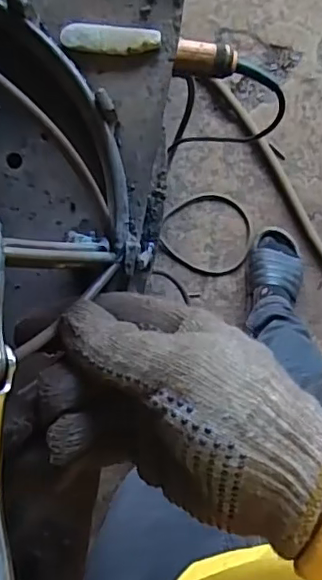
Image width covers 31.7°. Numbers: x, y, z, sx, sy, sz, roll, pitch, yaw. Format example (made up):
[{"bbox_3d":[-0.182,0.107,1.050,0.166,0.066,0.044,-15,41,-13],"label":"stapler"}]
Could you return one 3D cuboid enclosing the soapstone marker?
[{"bbox_3d":[-0.024,-0.122,0.275,0.047,0.004,0.013,3,95,-4],"label":"soapstone marker"}]

